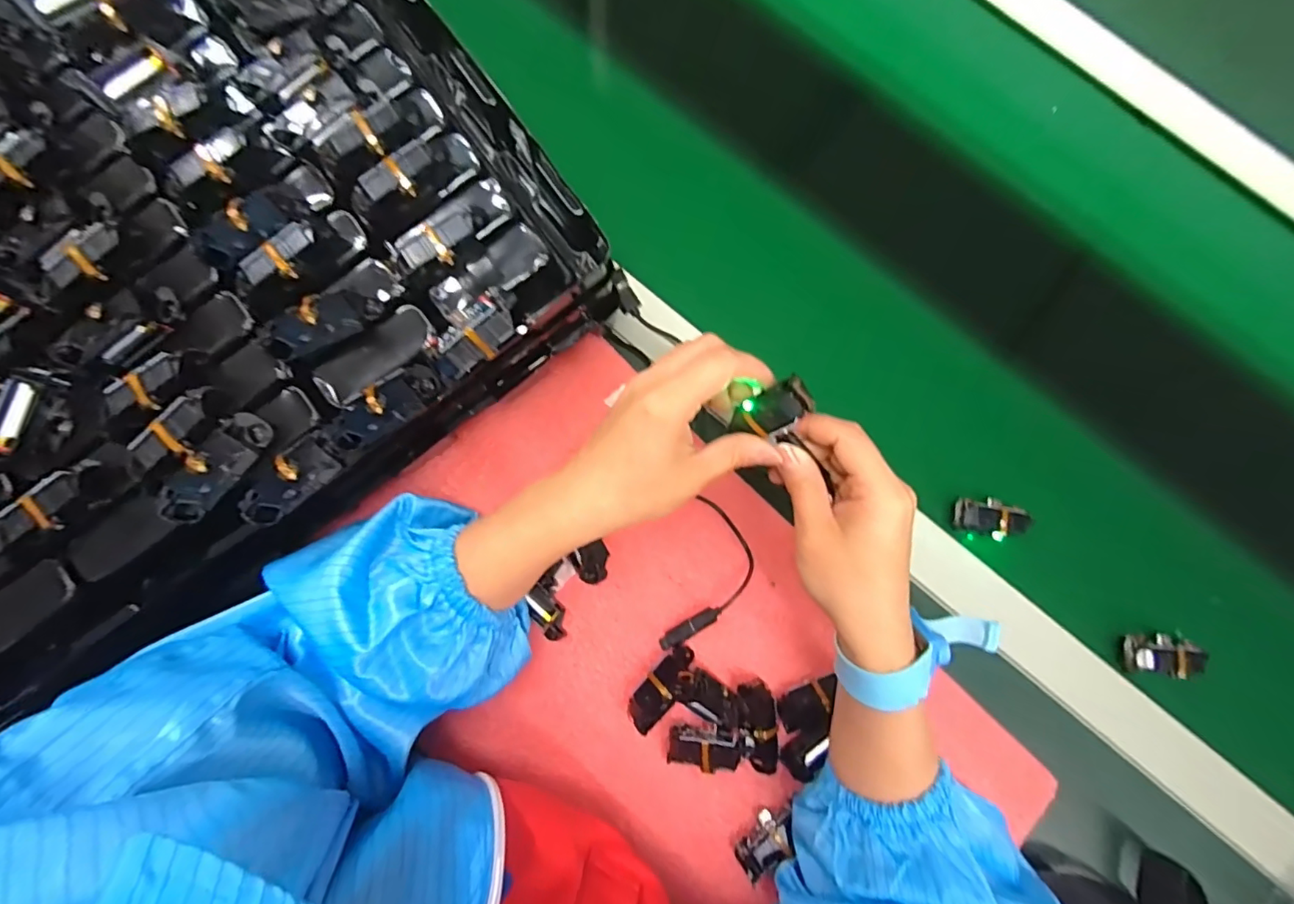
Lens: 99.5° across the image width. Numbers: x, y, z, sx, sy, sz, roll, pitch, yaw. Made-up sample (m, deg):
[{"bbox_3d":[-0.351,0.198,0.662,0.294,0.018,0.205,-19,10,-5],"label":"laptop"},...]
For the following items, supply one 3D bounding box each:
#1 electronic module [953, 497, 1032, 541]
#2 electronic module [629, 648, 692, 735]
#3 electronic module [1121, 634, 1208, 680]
[{"bbox_3d":[0.248,0.047,0.391,0.049,0.016,0.029,3,79,-3],"label":"electronic module"},{"bbox_3d":[0.009,0.149,0.348,0.021,0.025,0.055,38,80,4],"label":"electronic module"},{"bbox_3d":[0.370,0.145,0.387,0.053,0.016,0.027,8,79,-2],"label":"electronic module"}]

